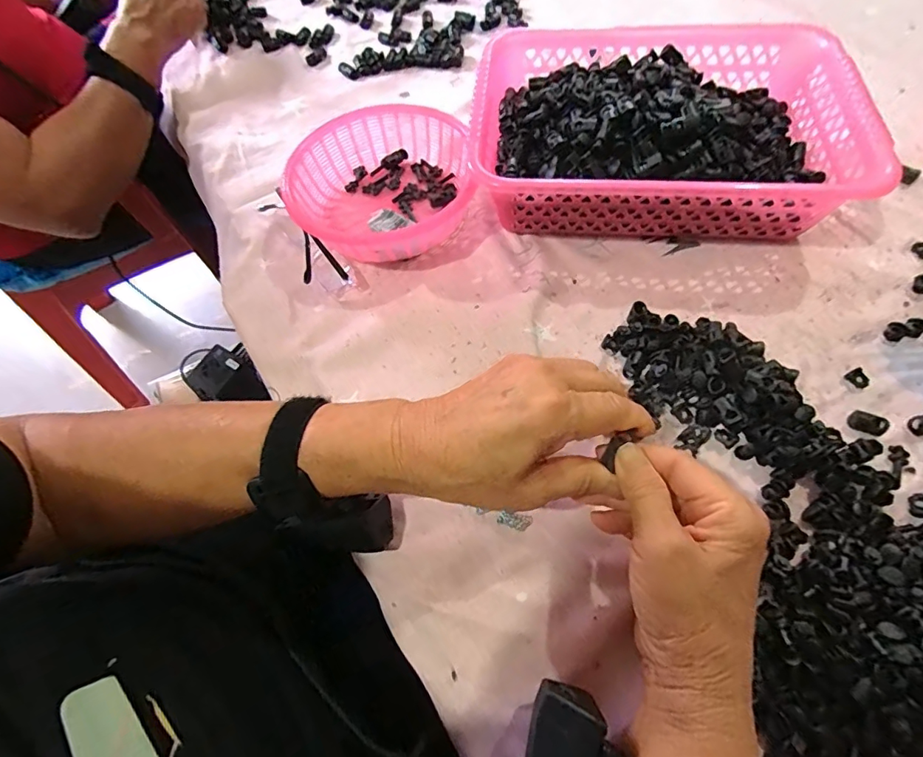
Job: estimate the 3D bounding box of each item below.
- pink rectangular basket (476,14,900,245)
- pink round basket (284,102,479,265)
[{"bbox_3d":[0.169,-0.219,0.419,0.300,0.082,0.216,3,63,6],"label":"pink rectangular basket"},{"bbox_3d":[-0.072,-0.172,0.428,0.156,0.052,0.168,-2,62,3],"label":"pink round basket"}]

